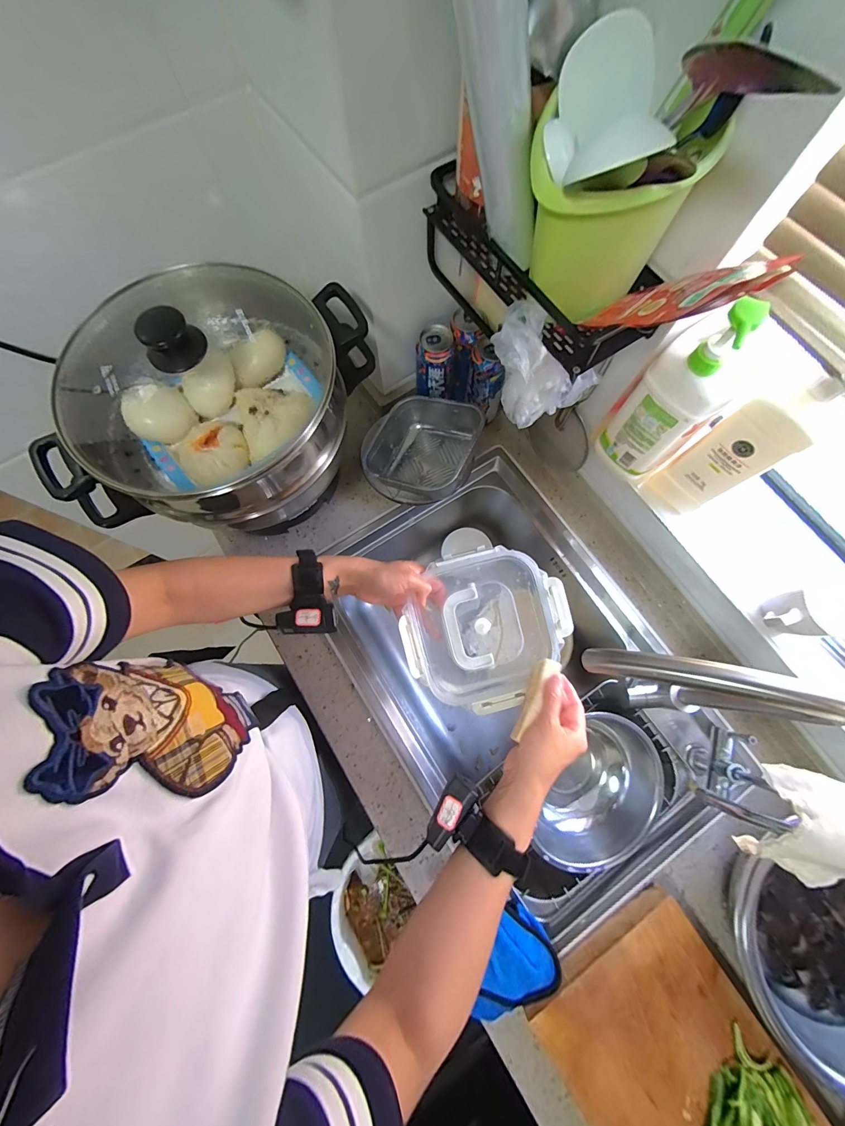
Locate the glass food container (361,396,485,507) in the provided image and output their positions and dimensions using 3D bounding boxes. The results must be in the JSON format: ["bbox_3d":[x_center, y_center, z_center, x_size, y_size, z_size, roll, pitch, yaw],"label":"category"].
[{"bbox_3d":[-0.005,-0.200,0.678,0.189,0.094,0.194,14,76,3],"label":"glass food container"}]

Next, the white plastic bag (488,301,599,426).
[{"bbox_3d":[0.132,-0.218,0.437,0.120,0.086,0.075,34,78,8],"label":"white plastic bag"}]

